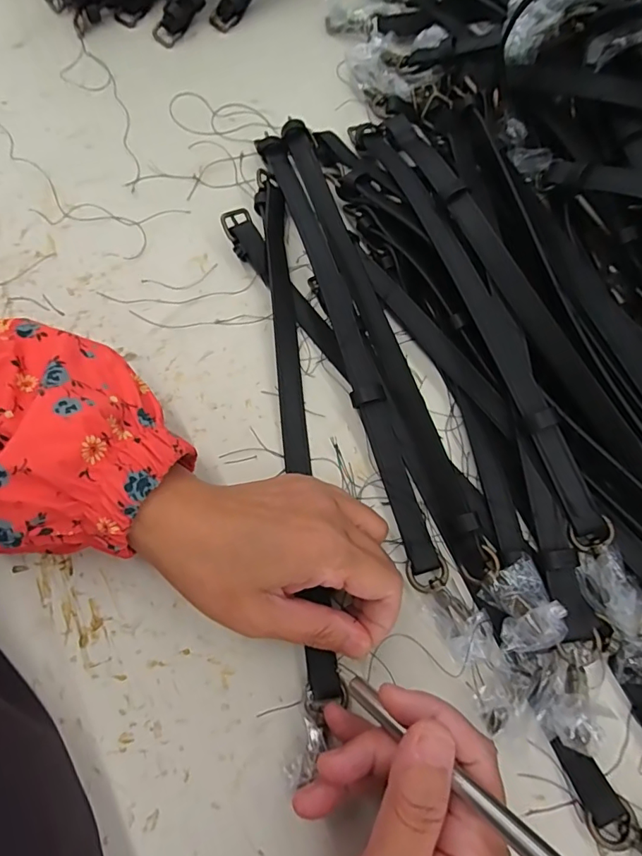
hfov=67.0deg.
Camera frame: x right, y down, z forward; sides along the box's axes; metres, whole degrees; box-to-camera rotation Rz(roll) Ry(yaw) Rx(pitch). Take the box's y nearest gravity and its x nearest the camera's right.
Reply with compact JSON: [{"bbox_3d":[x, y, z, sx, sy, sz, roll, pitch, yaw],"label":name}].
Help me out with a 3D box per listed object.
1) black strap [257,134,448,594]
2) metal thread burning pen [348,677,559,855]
[{"bbox_3d":[0.015,-0.062,0.317,0.020,0.018,0.329,-16,72,-6],"label":"black strap"},{"bbox_3d":[0.052,0.136,0.187,0.123,0.007,0.009,14,65,53],"label":"metal thread burning pen"}]

